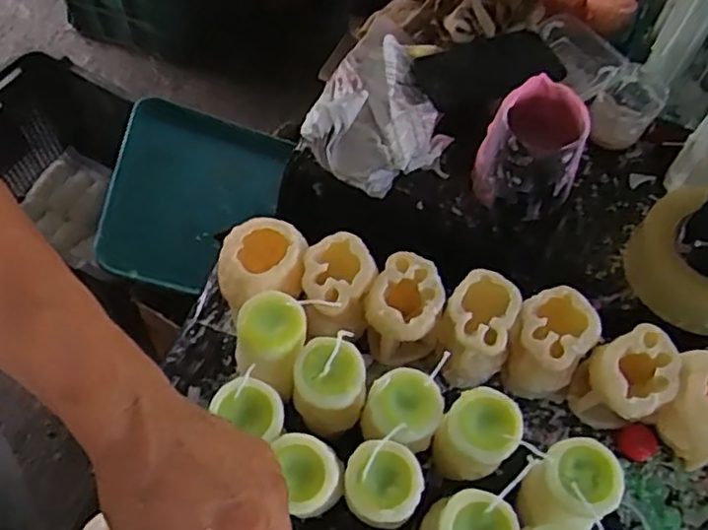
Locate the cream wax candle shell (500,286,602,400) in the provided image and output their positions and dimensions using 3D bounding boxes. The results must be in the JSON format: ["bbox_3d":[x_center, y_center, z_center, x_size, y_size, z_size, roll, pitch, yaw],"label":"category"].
[{"bbox_3d":[0.161,0.068,0.570,0.063,0.074,0.075,33,62,15],"label":"cream wax candle shell"}]

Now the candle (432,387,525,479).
[{"bbox_3d":[0.088,0.125,0.492,0.049,0.066,0.049,2,59,-3],"label":"candle"}]

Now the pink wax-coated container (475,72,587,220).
[{"bbox_3d":[0.171,-0.109,0.655,0.090,0.106,0.088,2,59,-3],"label":"pink wax-coated container"}]

